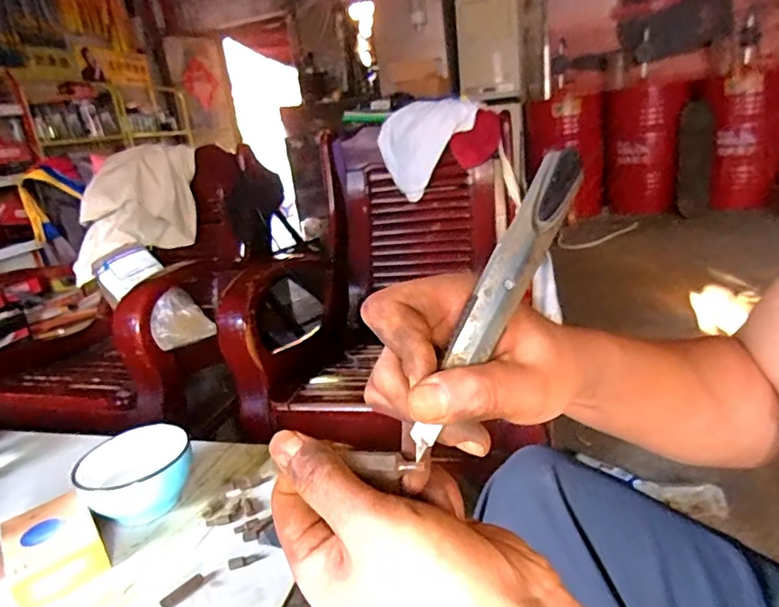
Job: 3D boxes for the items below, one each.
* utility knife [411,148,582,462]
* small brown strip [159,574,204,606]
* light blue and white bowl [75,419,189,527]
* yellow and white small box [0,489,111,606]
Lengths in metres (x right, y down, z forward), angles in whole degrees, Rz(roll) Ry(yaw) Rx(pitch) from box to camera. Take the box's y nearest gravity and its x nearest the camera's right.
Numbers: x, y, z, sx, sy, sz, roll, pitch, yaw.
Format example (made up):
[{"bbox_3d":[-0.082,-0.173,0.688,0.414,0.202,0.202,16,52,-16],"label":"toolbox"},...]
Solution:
[{"bbox_3d":[0.045,-0.004,0.228,0.016,0.139,0.012,34,-9,-36],"label":"utility knife"},{"bbox_3d":[-0.214,0.299,0.558,0.013,0.007,0.045,10,25,42],"label":"small brown strip"},{"bbox_3d":[-0.326,0.224,0.698,0.135,0.079,0.111,-16,21,-27],"label":"light blue and white bowl"},{"bbox_3d":[-0.387,0.277,0.618,0.088,0.039,0.131,-21,23,-37],"label":"yellow and white small box"}]

